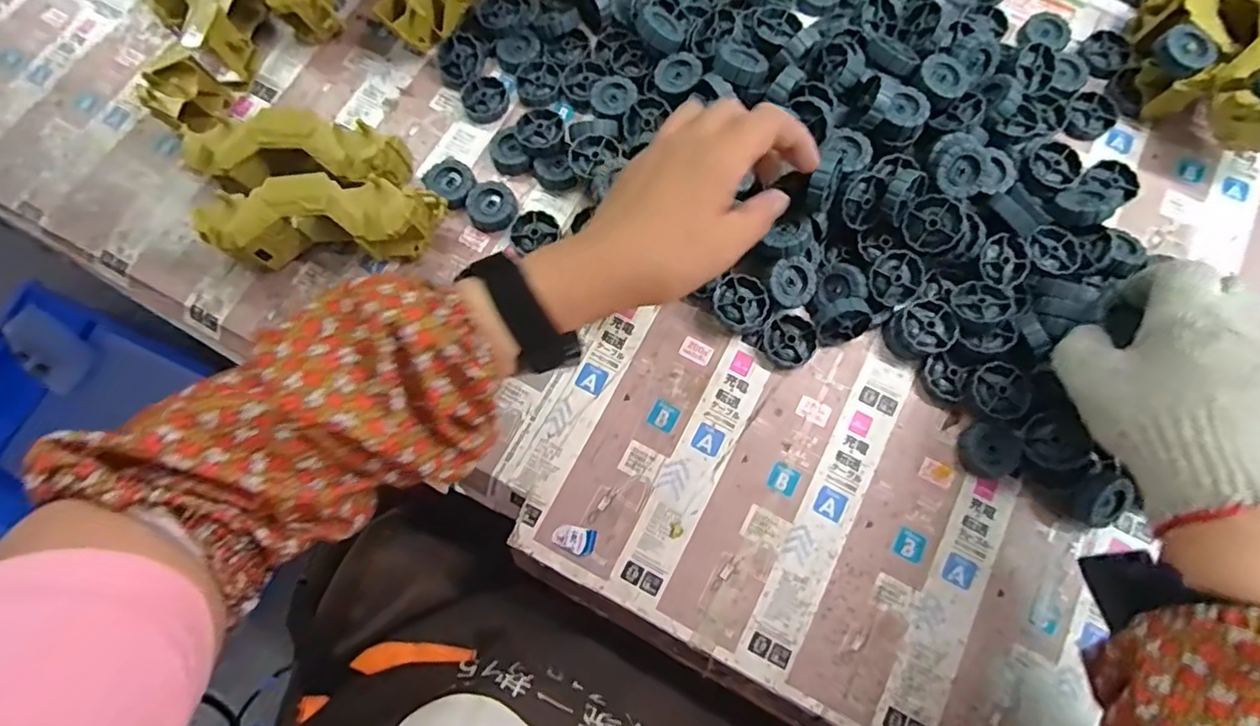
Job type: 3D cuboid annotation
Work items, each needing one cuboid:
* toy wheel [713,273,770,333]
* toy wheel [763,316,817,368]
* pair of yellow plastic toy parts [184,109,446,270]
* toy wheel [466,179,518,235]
[{"bbox_3d":[0.081,-0.042,0.444,0.039,0.023,0.038,-1,74,2],"label":"toy wheel"},{"bbox_3d":[0.117,-0.016,0.443,0.036,0.013,0.037,-1,74,2],"label":"toy wheel"},{"bbox_3d":[-0.238,-0.130,0.465,0.191,0.060,0.109,0,74,2],"label":"pair of yellow plastic toy parts"},{"bbox_3d":[-0.109,-0.122,0.478,0.038,0.014,0.041,-1,74,2],"label":"toy wheel"}]

